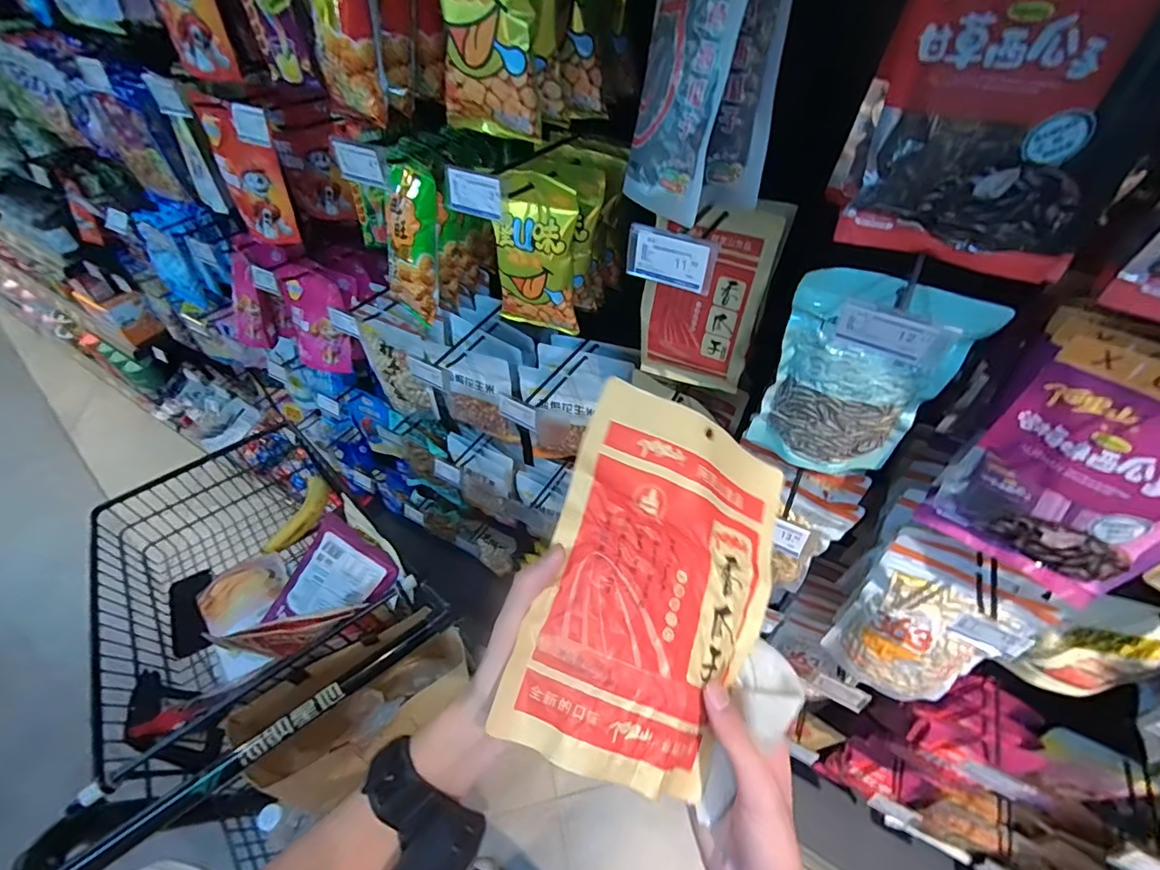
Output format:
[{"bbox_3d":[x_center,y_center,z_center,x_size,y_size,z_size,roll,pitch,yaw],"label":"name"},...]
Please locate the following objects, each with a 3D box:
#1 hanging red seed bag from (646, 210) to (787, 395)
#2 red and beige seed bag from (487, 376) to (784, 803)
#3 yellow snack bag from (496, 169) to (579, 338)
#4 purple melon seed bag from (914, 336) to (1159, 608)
[{"bbox_3d":[0.152,-0.159,0.635,0.140,0.237,0.038,20,51,16],"label":"hanging red seed bag"},{"bbox_3d":[0.063,0.104,0.364,0.175,0.027,0.250,25,65,-14],"label":"red and beige seed bag"},{"bbox_3d":[-0.055,-0.223,0.642,0.100,0.199,0.035,19,51,15],"label":"yellow snack bag"},{"bbox_3d":[0.462,0.051,0.461,0.172,0.233,0.037,35,57,26],"label":"purple melon seed bag"}]

